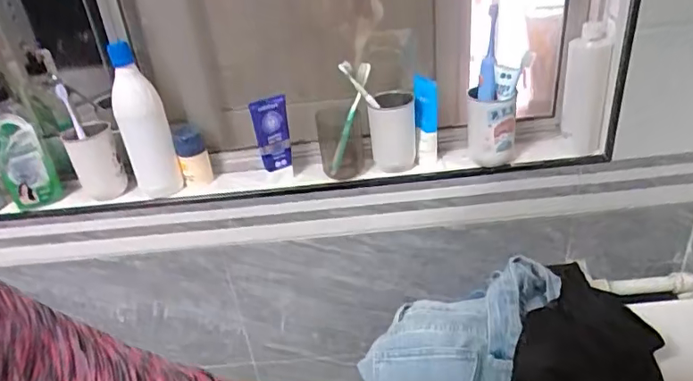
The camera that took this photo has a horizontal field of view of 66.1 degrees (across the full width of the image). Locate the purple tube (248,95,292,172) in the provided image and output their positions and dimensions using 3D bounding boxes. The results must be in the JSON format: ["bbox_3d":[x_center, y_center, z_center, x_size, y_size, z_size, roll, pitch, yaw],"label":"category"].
[{"bbox_3d":[-0.127,-0.096,0.921,0.060,0.130,0.045,-11,32,-5],"label":"purple tube"}]

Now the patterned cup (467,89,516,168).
[{"bbox_3d":[0.252,-0.112,0.933,0.065,0.124,0.092,-5,32,4],"label":"patterned cup"}]

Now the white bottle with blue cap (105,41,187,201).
[{"bbox_3d":[-0.341,-0.110,0.887,0.079,0.251,0.059,-19,34,-18],"label":"white bottle with blue cap"}]

